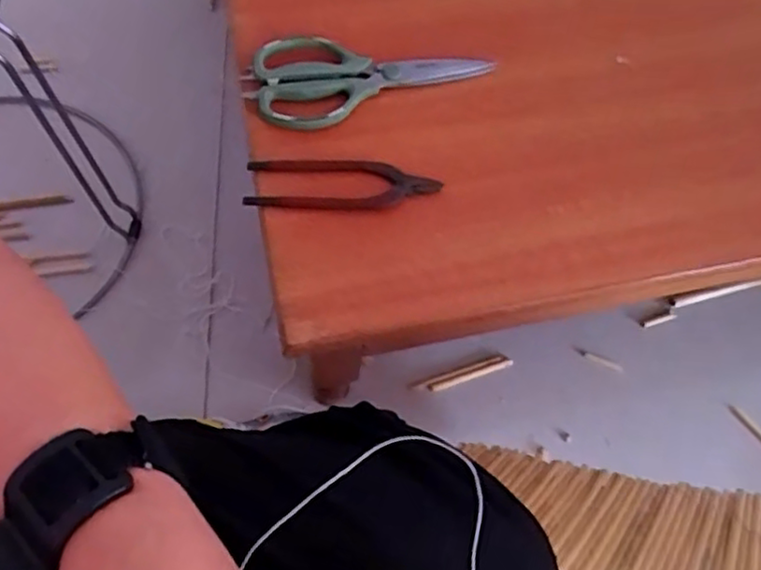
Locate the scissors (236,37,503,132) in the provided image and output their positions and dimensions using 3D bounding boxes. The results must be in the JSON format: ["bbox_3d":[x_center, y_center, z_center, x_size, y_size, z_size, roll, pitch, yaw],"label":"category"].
[{"bbox_3d":[-0.011,-0.196,0.611,0.225,0.022,0.093,-13,64,-10],"label":"scissors"}]

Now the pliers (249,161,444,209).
[{"bbox_3d":[-0.032,-0.088,0.579,0.164,0.017,0.047,1,62,-3],"label":"pliers"}]

